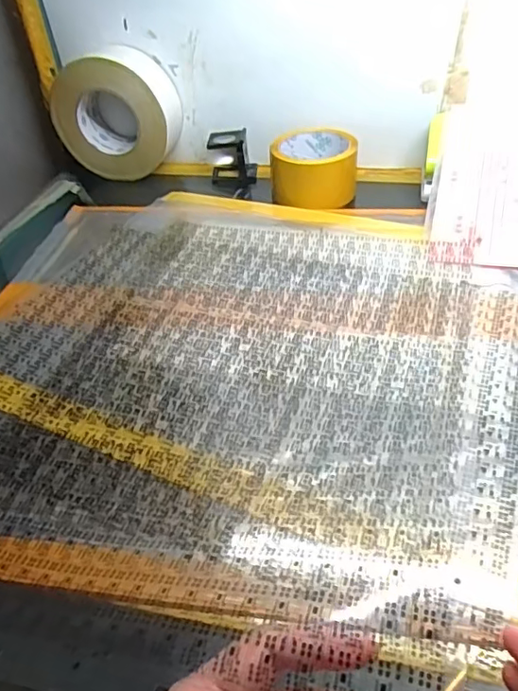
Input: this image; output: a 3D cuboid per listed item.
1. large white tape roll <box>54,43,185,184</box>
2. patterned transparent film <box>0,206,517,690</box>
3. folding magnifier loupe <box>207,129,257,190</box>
[{"bbox_3d":[-0.172,-0.281,0.676,0.134,0.129,0.075,6,43,13],"label":"large white tape roll"},{"bbox_3d":[-0.040,-0.004,0.402,0.440,0.063,0.402,11,45,18],"label":"patterned transparent film"},{"bbox_3d":[-0.032,-0.224,0.674,0.056,0.060,0.055,-3,42,4],"label":"folding magnifier loupe"}]

